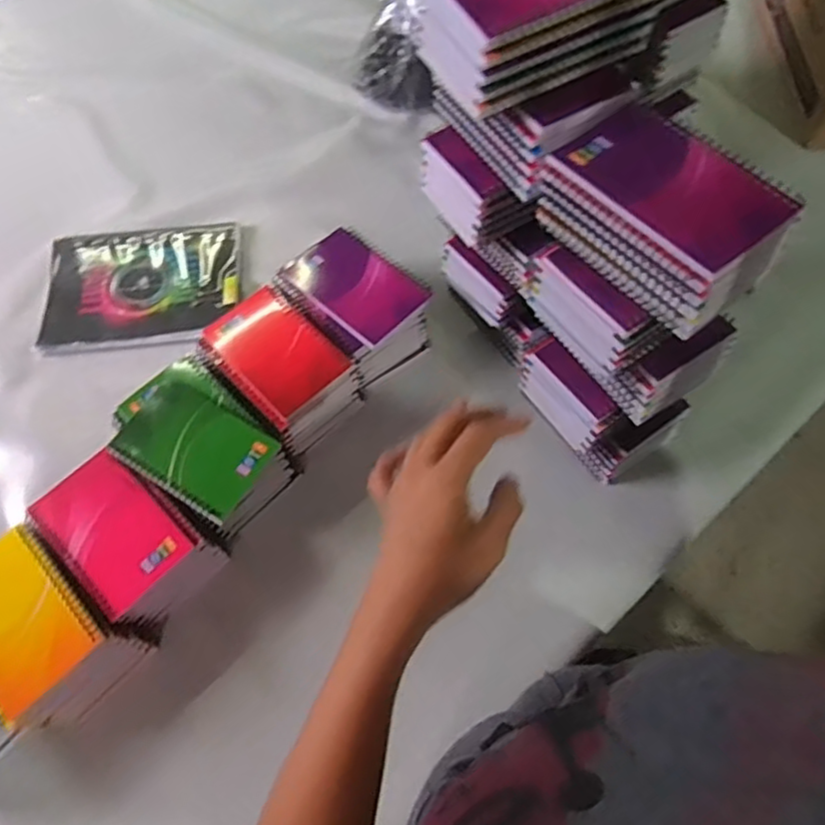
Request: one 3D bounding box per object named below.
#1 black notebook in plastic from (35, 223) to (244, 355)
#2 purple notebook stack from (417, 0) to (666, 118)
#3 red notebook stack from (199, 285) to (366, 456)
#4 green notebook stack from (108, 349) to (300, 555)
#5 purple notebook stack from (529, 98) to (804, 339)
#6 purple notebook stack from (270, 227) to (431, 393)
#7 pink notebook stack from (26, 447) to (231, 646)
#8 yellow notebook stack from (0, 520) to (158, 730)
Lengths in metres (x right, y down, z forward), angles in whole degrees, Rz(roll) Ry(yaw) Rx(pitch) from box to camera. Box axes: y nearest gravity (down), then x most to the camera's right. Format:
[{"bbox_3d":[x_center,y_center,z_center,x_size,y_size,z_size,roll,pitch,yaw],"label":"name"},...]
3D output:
[{"bbox_3d":[-0.311,-0.149,0.739,0.224,0.015,0.157,-5,65,0],"label":"black notebook in plastic"},{"bbox_3d":[0.083,-0.269,0.425,0.133,0.072,0.109,-32,67,-13],"label":"purple notebook stack"},{"bbox_3d":[-0.127,-0.042,0.632,0.094,0.080,0.147,-40,69,-16],"label":"red notebook stack"},{"bbox_3d":[-0.189,0.034,0.591,0.149,0.084,0.108,36,71,17],"label":"green notebook stack"},{"bbox_3d":[0.158,-0.131,0.416,0.092,0.060,0.141,-39,69,-15],"label":"purple notebook stack"},{"bbox_3d":[-0.055,-0.106,0.663,0.106,0.092,0.148,-38,69,-15],"label":"purple notebook stack"},{"bbox_3d":[-0.247,0.113,0.565,0.149,0.075,0.100,37,71,17],"label":"pink notebook stack"},{"bbox_3d":[-0.307,0.176,0.532,0.097,0.075,0.140,-40,70,-16],"label":"yellow notebook stack"}]

